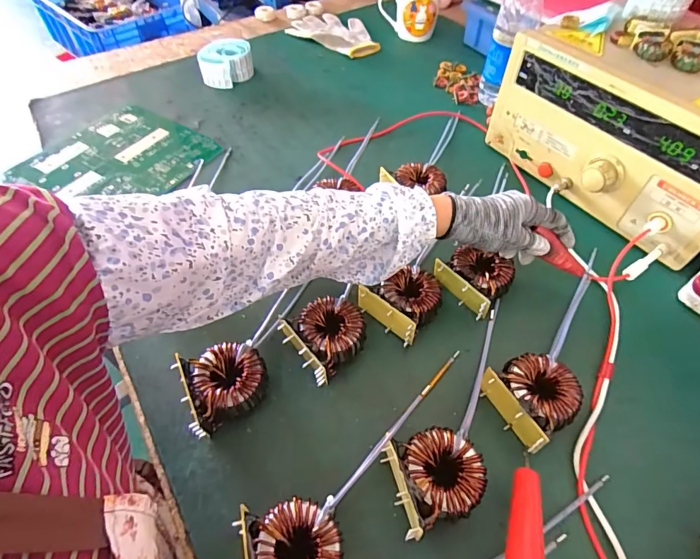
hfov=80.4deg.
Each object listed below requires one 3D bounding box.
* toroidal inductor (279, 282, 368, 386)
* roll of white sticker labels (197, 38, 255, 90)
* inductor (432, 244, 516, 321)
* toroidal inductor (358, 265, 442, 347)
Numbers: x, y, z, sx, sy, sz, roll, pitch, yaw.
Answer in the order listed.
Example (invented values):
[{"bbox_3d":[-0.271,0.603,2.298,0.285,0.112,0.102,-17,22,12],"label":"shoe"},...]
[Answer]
[{"bbox_3d":[-0.025,0.056,0.434,0.078,0.038,0.075,-35,60,-23],"label":"toroidal inductor"},{"bbox_3d":[-0.229,-0.397,0.766,0.095,0.052,0.093,-9,54,-8],"label":"roll of white sticker labels"},{"bbox_3d":[0.142,-0.004,0.475,0.074,0.038,0.075,-36,61,-23],"label":"inductor"},{"bbox_3d":[0.057,0.020,0.458,0.078,0.038,0.079,34,61,23],"label":"toroidal inductor"}]

